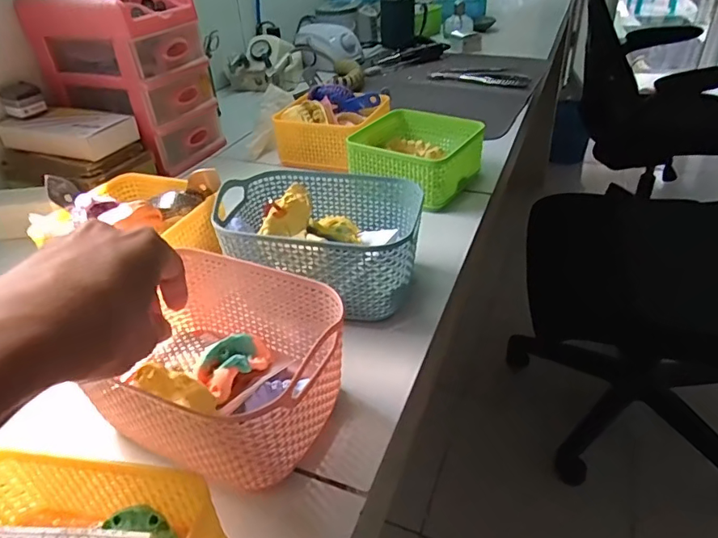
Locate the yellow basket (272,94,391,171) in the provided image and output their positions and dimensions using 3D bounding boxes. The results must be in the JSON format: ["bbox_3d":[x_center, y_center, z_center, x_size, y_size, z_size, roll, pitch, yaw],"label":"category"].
[{"bbox_3d":[-0.037,-0.189,0.678,0.137,0.063,0.115,7,37,16],"label":"yellow basket"}]

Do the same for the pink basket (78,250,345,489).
[{"bbox_3d":[-0.091,0.059,0.329,0.157,0.076,0.110,12,39,22],"label":"pink basket"}]

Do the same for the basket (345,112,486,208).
[{"bbox_3d":[0.071,-0.138,0.601,0.130,0.057,0.130,18,41,29],"label":"basket"}]

